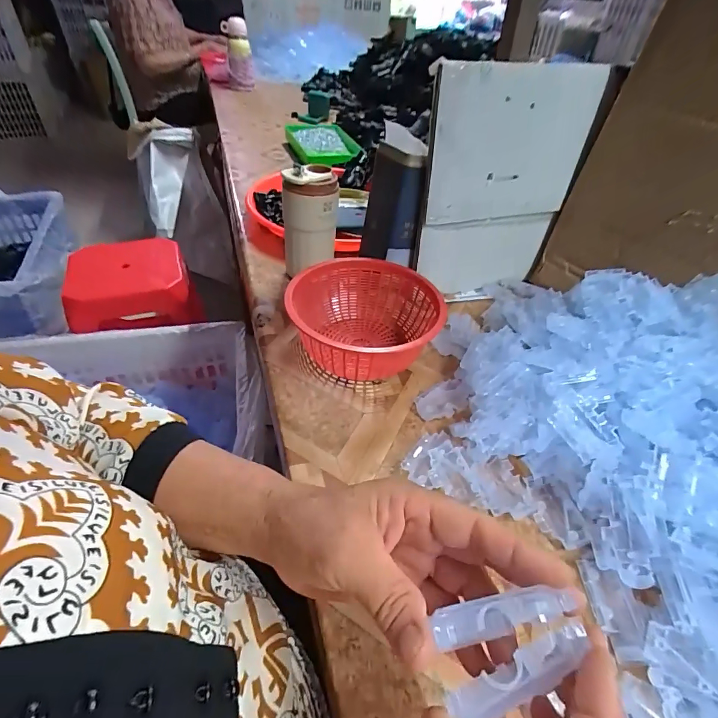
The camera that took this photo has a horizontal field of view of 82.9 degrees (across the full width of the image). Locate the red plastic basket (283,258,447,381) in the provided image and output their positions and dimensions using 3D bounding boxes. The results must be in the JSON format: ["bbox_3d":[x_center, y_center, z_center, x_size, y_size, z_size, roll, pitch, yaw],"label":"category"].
[{"bbox_3d":[-0.005,-0.051,0.510,0.182,0.080,0.159,-32,54,-33],"label":"red plastic basket"}]

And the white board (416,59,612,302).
[{"bbox_3d":[0.182,-0.218,0.549,0.217,0.293,0.034,-9,42,-14],"label":"white board"}]

